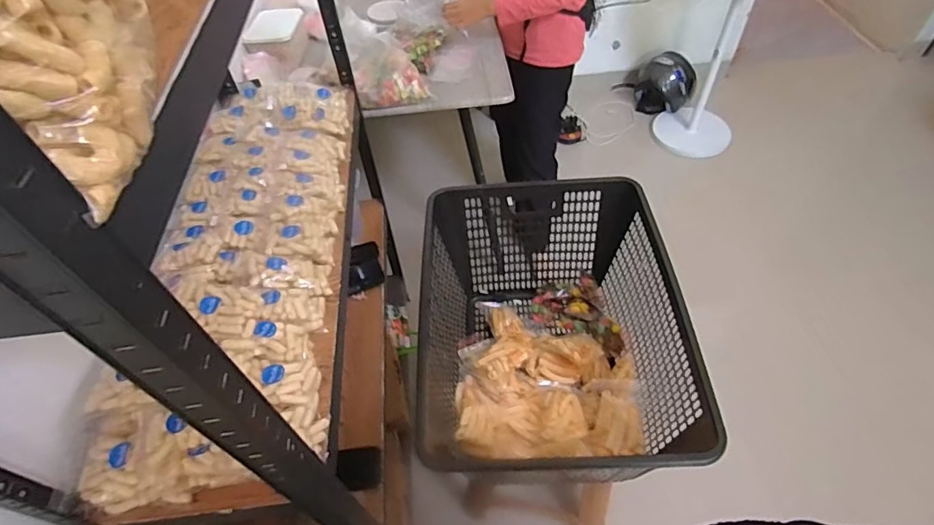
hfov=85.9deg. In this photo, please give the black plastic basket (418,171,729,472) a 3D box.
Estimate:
[{"bbox_3d":[0.149,0.138,0.969,0.441,0.303,0.531,0,52,4],"label":"black plastic basket"}]

